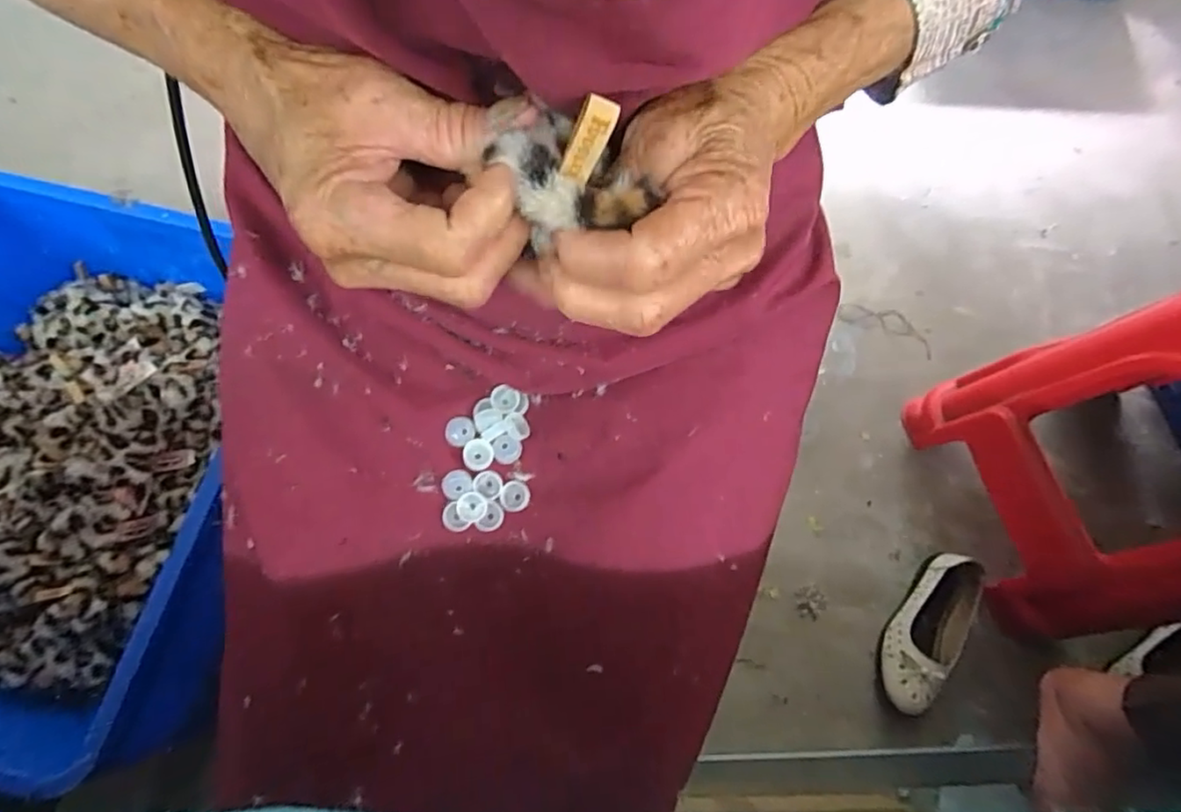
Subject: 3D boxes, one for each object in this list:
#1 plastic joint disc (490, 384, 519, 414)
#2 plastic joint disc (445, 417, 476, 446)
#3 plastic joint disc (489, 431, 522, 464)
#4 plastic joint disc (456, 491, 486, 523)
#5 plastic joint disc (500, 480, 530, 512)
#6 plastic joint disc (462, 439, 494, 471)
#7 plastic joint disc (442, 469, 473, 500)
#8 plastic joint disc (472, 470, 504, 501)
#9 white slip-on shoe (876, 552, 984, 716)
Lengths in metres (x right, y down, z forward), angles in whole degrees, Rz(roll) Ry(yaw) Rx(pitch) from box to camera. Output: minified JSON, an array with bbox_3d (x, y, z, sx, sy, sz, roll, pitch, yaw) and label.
[{"bbox_3d":[-0.050,-0.004,0.346,0.017,0.005,0.016,1,71,-2],"label":"plastic joint disc"},{"bbox_3d":[-0.074,0.014,0.337,0.017,0.006,0.015,-34,76,-13],"label":"plastic joint disc"},{"bbox_3d":[-0.047,0.024,0.340,0.017,0.004,0.017,1,71,-2],"label":"plastic joint disc"},{"bbox_3d":[-0.067,0.057,0.335,0.017,0.008,0.015,-41,77,-15],"label":"plastic joint disc"},{"bbox_3d":[-0.043,0.051,0.339,0.017,0.006,0.017,1,71,-2],"label":"plastic joint disc"},{"bbox_3d":[-0.064,0.027,0.338,0.016,0.006,0.017,1,71,-2],"label":"plastic joint disc"},{"bbox_3d":[-0.076,0.044,0.336,0.017,0.004,0.015,-33,75,-13],"label":"plastic joint disc"},{"bbox_3d":[-0.059,0.045,0.342,0.016,0.007,0.015,1,71,-2],"label":"plastic joint disc"},{"bbox_3d":[0.487,0.322,0.863,0.083,0.052,0.235,34,73,9],"label":"white slip-on shoe"}]

